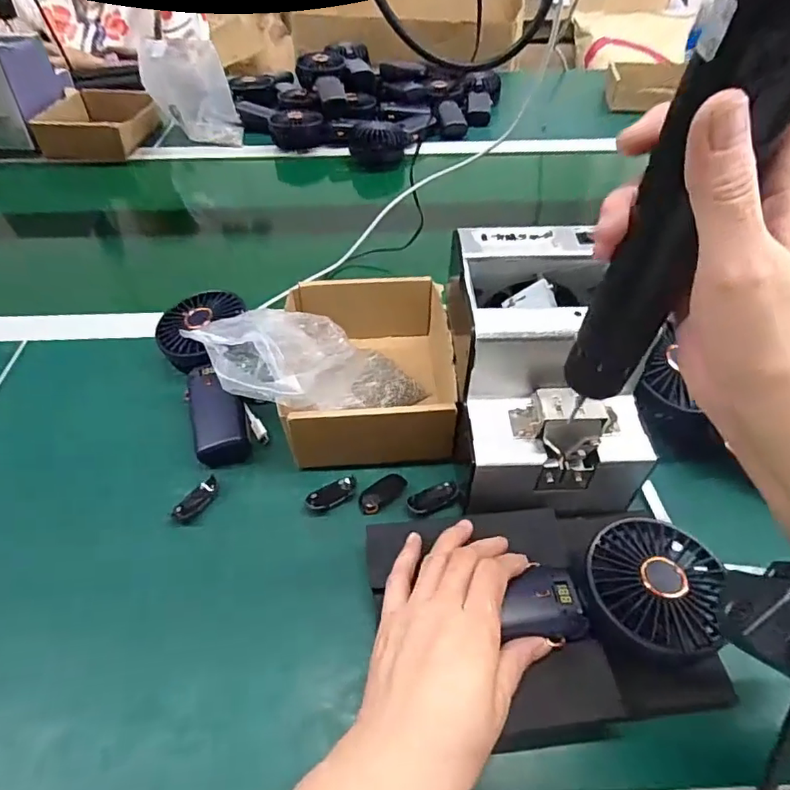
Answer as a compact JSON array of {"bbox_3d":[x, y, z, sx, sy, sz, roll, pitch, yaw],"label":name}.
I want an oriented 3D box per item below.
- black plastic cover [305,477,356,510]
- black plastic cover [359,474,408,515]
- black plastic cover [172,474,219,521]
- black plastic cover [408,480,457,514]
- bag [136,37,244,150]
[{"bbox_3d":[-0.050,0.077,0.419,0.040,0.004,0.020,-22,52,-19],"label":"black plastic cover"},{"bbox_3d":[-0.010,0.077,0.421,0.042,0.005,0.019,-36,57,-28],"label":"black plastic cover"},{"bbox_3d":[-0.156,0.082,0.418,0.018,0.007,0.040,29,55,24],"label":"black plastic cover"},{"bbox_3d":[0.029,0.080,0.416,0.039,0.009,0.016,-22,52,-19],"label":"black plastic cover"},{"bbox_3d":[-0.324,-0.476,0.834,0.144,0.129,0.057,14,50,13],"label":"bag"}]

